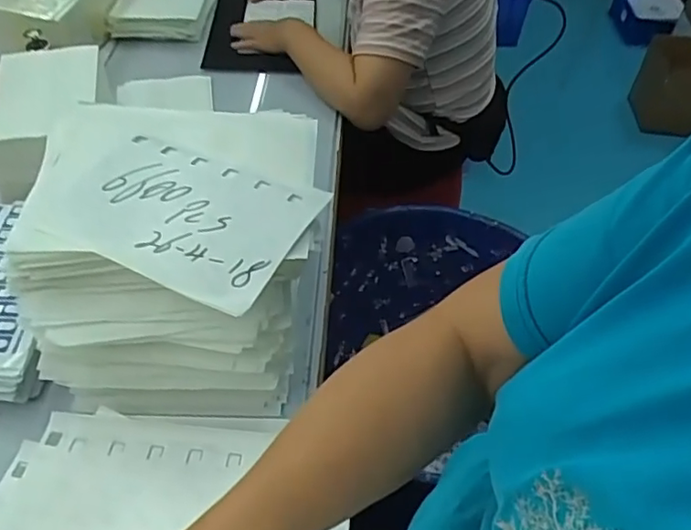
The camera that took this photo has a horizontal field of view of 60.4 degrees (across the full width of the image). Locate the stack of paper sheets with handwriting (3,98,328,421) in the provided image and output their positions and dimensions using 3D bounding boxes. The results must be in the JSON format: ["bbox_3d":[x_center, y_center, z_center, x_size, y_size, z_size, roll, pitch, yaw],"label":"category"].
[{"bbox_3d":[-0.176,-0.021,0.662,0.290,0.180,0.312,-1,49,-4],"label":"stack of paper sheets with handwriting"}]

